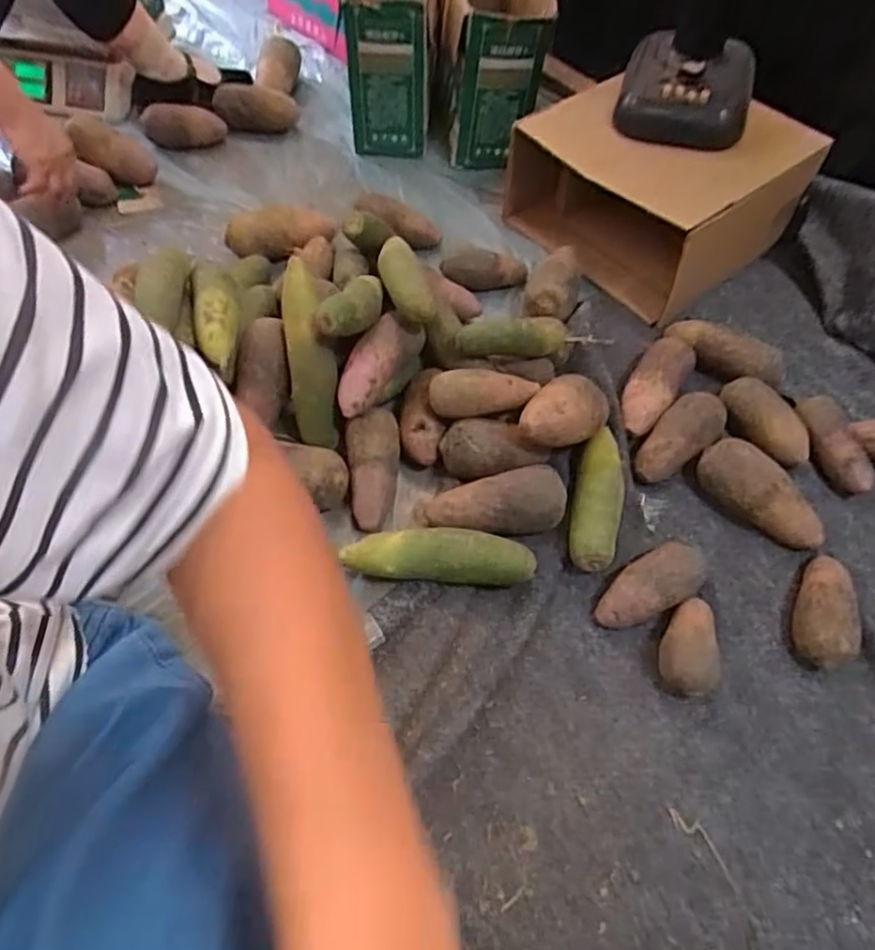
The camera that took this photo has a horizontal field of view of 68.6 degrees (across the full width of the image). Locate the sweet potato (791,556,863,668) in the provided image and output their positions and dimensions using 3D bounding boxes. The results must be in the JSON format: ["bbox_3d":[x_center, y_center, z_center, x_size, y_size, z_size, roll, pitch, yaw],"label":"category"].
[{"bbox_3d":[0.434,0.156,0.716,0.070,0.055,0.126,27,60,15],"label":"sweet potato"}]

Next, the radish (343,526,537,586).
[{"bbox_3d":[0.001,0.088,0.713,0.207,0.050,0.052,5,57,1],"label":"radish"}]

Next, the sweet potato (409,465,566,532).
[{"bbox_3d":[0.063,0.038,0.751,0.170,0.068,0.071,-8,58,-7],"label":"sweet potato"}]

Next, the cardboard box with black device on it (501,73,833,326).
[{"bbox_3d":[0.344,-0.465,1.047,0.317,0.203,0.355,-37,65,-23],"label":"cardboard box with black device on it"}]

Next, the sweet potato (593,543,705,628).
[{"bbox_3d":[0.241,0.124,0.716,0.144,0.054,0.062,-28,62,-19],"label":"sweet potato"}]

